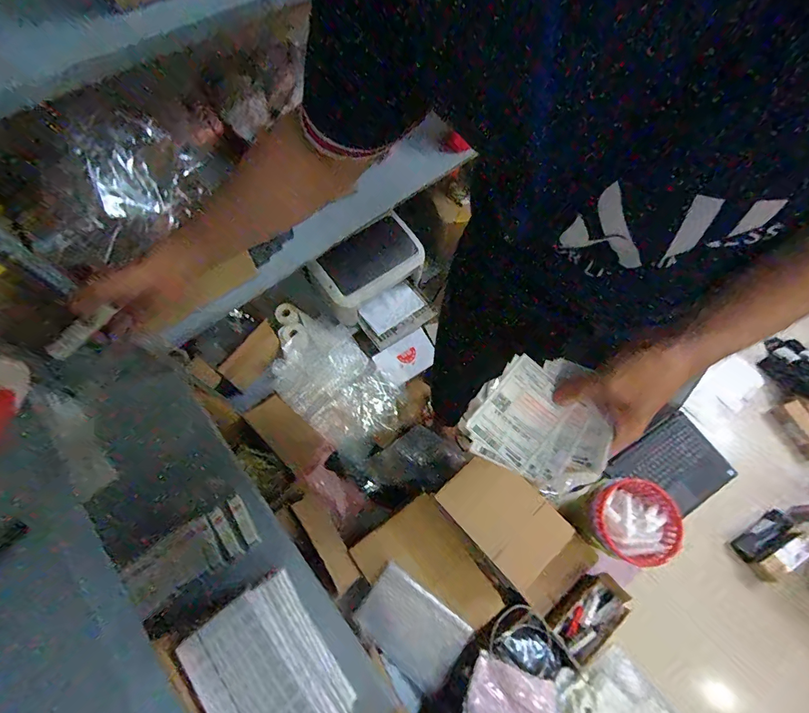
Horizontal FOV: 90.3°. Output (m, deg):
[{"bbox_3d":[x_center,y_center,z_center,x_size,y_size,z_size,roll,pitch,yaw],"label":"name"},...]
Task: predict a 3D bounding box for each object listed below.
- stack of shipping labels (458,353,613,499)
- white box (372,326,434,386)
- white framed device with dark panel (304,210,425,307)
[{"bbox_3d":[0.141,0.062,0.414,0.132,0.034,0.126,31,70,13],"label":"stack of shipping labels"},{"bbox_3d":[0.009,0.000,1.399,0.204,0.016,0.133,-34,71,-14],"label":"white box"},{"bbox_3d":[-0.093,-0.325,1.346,0.402,0.199,0.090,-35,31,-15],"label":"white framed device with dark panel"}]

